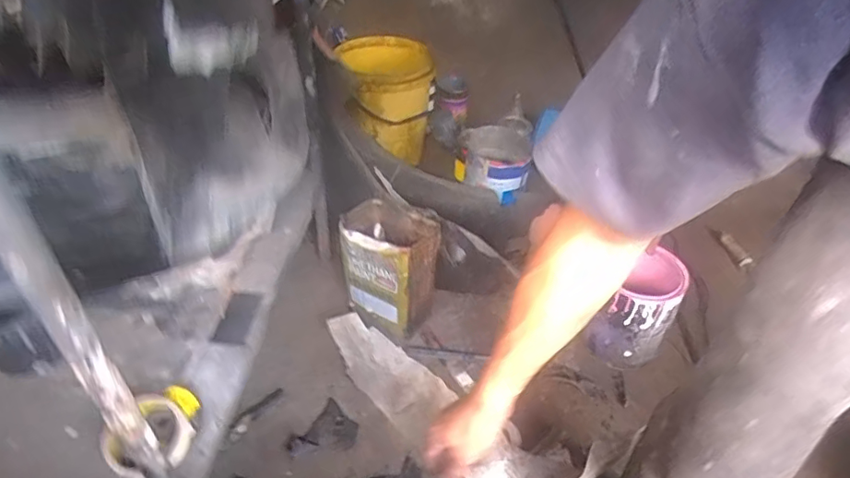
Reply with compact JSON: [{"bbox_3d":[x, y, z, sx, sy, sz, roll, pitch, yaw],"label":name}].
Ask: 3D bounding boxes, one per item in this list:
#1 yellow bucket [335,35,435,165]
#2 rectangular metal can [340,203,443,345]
[{"bbox_3d":[-0.103,-0.393,1.481,0.242,0.263,0.293,1,41,-2],"label":"yellow bucket"},{"bbox_3d":[-0.066,0.060,1.057,0.163,0.238,0.135,27,46,25],"label":"rectangular metal can"}]

